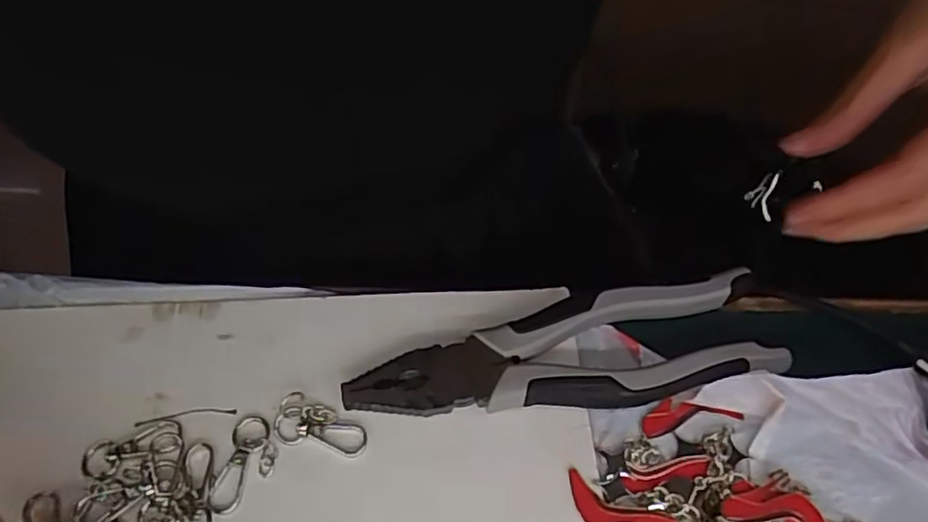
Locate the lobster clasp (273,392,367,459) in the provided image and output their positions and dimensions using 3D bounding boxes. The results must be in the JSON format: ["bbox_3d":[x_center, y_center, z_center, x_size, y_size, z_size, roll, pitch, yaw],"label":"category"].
[{"bbox_3d":[-0.062,0.072,0.276,0.042,0.004,0.021,21,60,9],"label":"lobster clasp"}]

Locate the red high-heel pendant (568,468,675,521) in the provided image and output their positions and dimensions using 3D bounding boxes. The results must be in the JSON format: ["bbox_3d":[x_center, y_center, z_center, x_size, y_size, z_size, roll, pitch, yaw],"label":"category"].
[{"bbox_3d":[0.063,0.105,0.265,0.046,0.004,0.018,25,61,12],"label":"red high-heel pendant"}]

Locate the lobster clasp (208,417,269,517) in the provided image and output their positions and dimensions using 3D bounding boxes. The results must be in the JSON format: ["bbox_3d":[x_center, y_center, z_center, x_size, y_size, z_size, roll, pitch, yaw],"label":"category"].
[{"bbox_3d":[-0.093,0.084,0.267,0.015,0.004,0.040,10,59,3],"label":"lobster clasp"}]

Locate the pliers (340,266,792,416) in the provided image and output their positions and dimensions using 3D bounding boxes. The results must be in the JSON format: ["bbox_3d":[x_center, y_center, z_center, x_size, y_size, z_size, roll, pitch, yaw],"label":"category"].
[{"bbox_3d":[0.044,0.044,0.290,0.188,0.021,0.050,-8,60,-8],"label":"pliers"}]

